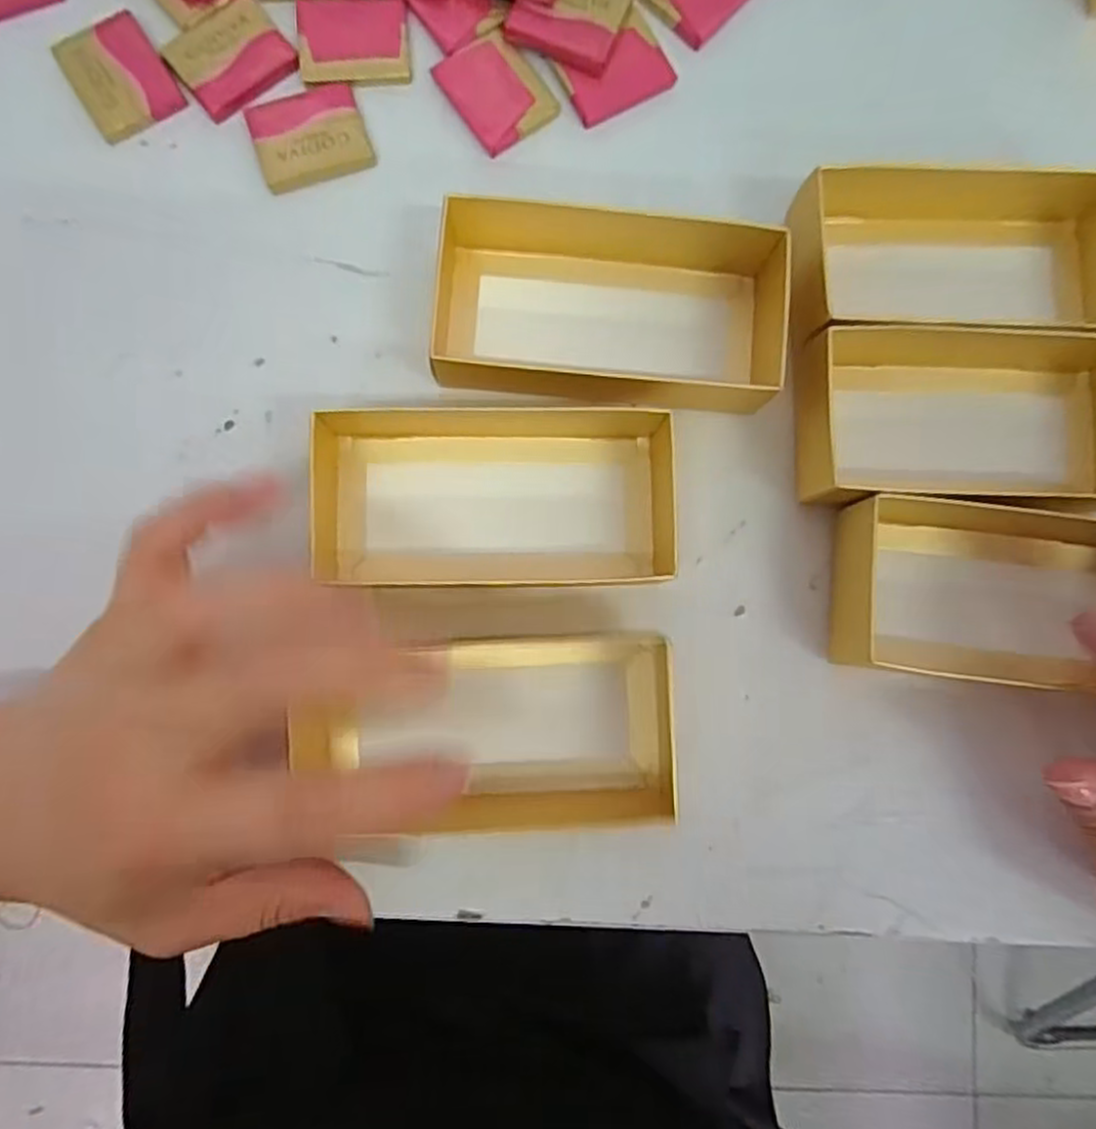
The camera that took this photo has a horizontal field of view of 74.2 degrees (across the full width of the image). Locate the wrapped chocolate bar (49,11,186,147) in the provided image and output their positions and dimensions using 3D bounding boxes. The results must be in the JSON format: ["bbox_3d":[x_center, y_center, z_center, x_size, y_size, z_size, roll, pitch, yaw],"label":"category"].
[{"bbox_3d":[-0.153,-0.175,0.259,0.031,0.004,0.040,-32,88,-5],"label":"wrapped chocolate bar"}]

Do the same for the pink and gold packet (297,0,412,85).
[{"bbox_3d":[-0.071,-0.192,0.263,0.039,0.004,0.032,-2,86,-4],"label":"pink and gold packet"}]

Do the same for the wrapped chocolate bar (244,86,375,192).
[{"bbox_3d":[-0.086,-0.155,0.261,0.039,0.004,0.035,-20,87,-5],"label":"wrapped chocolate bar"}]

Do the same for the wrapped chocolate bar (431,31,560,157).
[{"bbox_3d":[-0.019,-0.174,0.265,0.032,0.004,0.039,-36,88,-5],"label":"wrapped chocolate bar"}]

